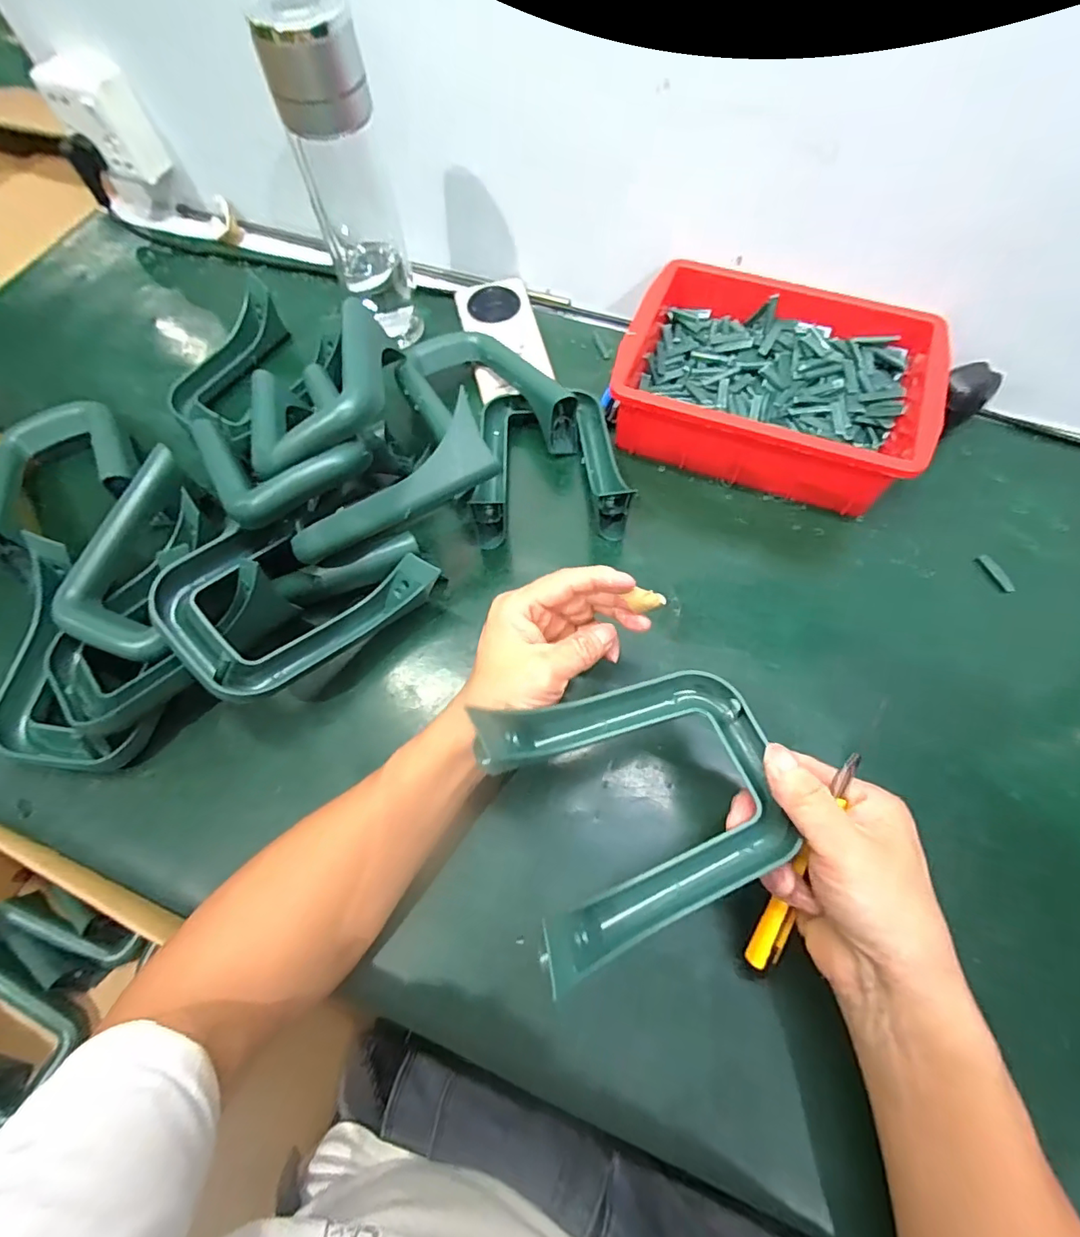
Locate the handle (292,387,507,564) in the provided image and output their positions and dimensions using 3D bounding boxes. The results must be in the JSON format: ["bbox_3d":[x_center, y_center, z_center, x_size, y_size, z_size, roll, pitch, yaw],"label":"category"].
[{"bbox_3d":[-0.103,-0.083,0.358,0.151,0.055,0.048,-35,69,-14],"label":"handle"}]

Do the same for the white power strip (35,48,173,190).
[{"bbox_3d":[-0.473,-0.545,0.572,0.072,0.091,0.056,24,67,12],"label":"white power strip"}]

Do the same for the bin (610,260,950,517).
[{"bbox_3d":[0.201,-0.208,0.462,0.249,0.071,0.189,21,69,11],"label":"bin"}]

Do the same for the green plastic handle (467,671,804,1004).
[{"bbox_3d":[0.058,0.087,0.273,0.152,0.061,0.123,-21,67,-7],"label":"green plastic handle"}]

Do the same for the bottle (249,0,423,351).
[{"bbox_3d":[-0.163,-0.368,0.454,0.066,0.245,0.079,-18,67,-6],"label":"bottle"}]

